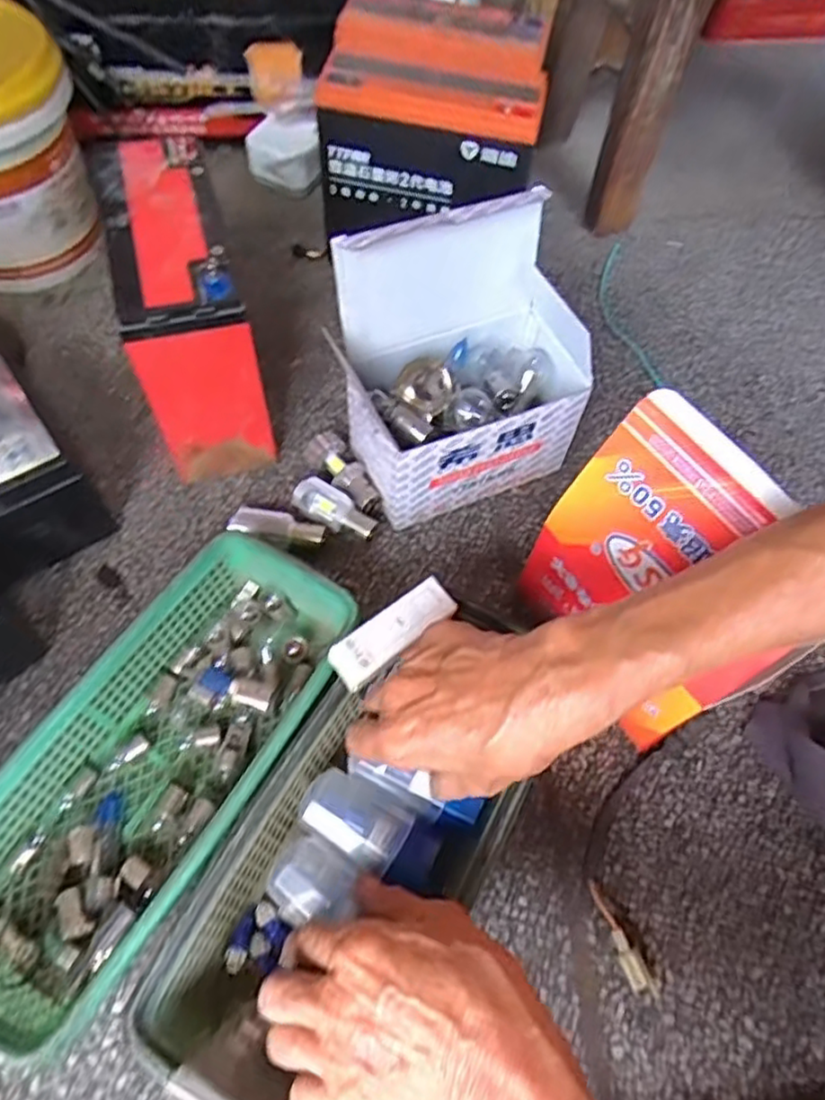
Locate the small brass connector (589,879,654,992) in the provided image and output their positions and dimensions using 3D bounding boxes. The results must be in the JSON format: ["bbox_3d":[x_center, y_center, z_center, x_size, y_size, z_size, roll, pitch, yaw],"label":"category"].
[{"bbox_3d":[0.122,0.232,0.402,0.014,0.012,0.063,-23,64,-15],"label":"small brass connector"}]

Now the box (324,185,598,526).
[{"bbox_3d":[0.036,-0.129,0.494,0.164,0.194,0.112,-23,64,-15],"label":"box"}]

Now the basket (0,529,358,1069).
[{"bbox_3d":[-0.152,0.128,0.413,0.132,0.062,0.287,29,63,14],"label":"basket"}]

